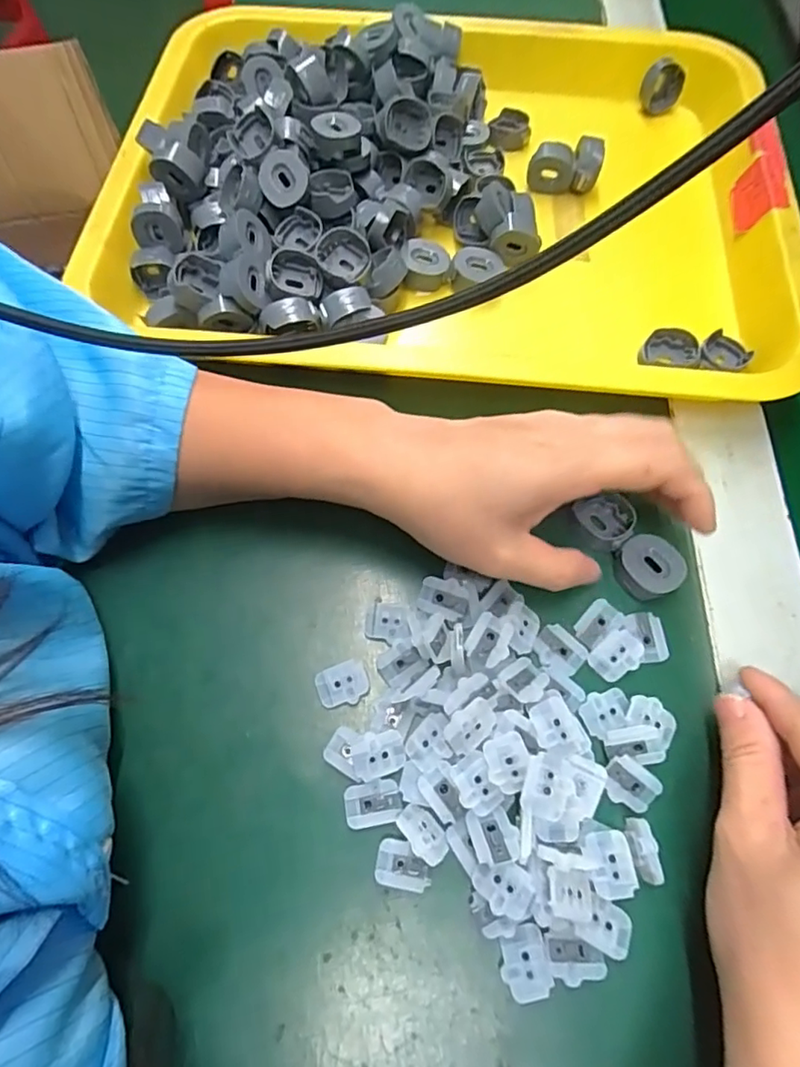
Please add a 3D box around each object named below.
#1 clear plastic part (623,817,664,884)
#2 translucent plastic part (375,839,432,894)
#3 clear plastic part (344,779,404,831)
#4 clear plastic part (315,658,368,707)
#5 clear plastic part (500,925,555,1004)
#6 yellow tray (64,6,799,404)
[{"bbox_3d":[0.090,0.118,0.212,0.008,0.013,0.021,-14,66,-7],"label":"clear plastic part"},{"bbox_3d":[0.001,0.124,0.214,0.020,0.004,0.015,11,66,5],"label":"translucent plastic part"},{"bbox_3d":[-0.010,0.105,0.221,0.022,0.004,0.016,-11,66,-5],"label":"clear plastic part"},{"bbox_3d":[-0.024,0.064,0.241,0.021,0.004,0.016,-17,67,-8],"label":"clear plastic part"},{"bbox_3d":[0.044,0.152,0.200,0.016,0.004,0.021,-11,66,-5],"label":"clear plastic part"},{"bbox_3d":[0.032,-0.213,0.338,0.391,0.051,0.308,12,66,5],"label":"yellow tray"}]

